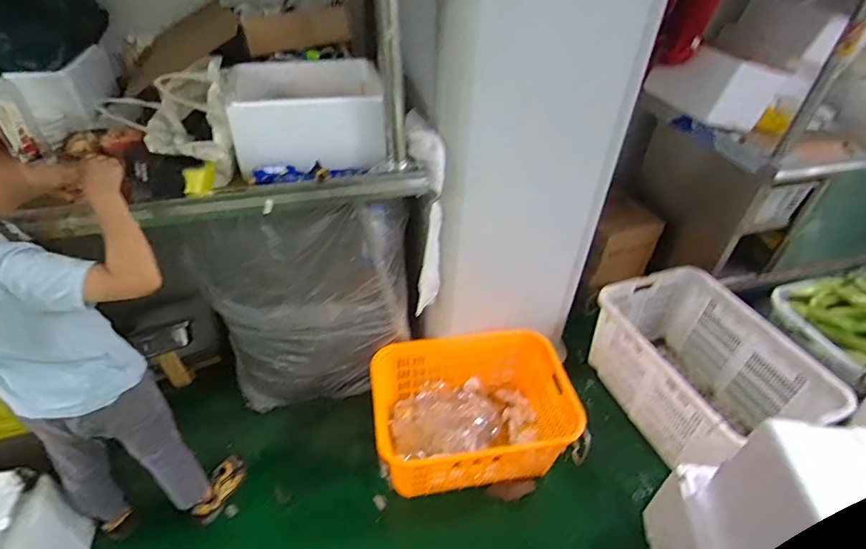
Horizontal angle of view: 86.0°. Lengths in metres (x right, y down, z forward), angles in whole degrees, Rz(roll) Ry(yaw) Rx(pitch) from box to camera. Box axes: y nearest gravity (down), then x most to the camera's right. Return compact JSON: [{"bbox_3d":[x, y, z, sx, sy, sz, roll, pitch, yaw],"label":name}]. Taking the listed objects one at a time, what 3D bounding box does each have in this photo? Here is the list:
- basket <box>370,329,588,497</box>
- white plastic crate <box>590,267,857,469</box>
[{"bbox_3d":[0.122,0.450,1.541,0.596,0.289,0.431,-7,41,-9],"label":"basket"},{"bbox_3d":[0.947,0.349,1.661,0.507,0.422,0.653,-11,42,-13],"label":"white plastic crate"}]

